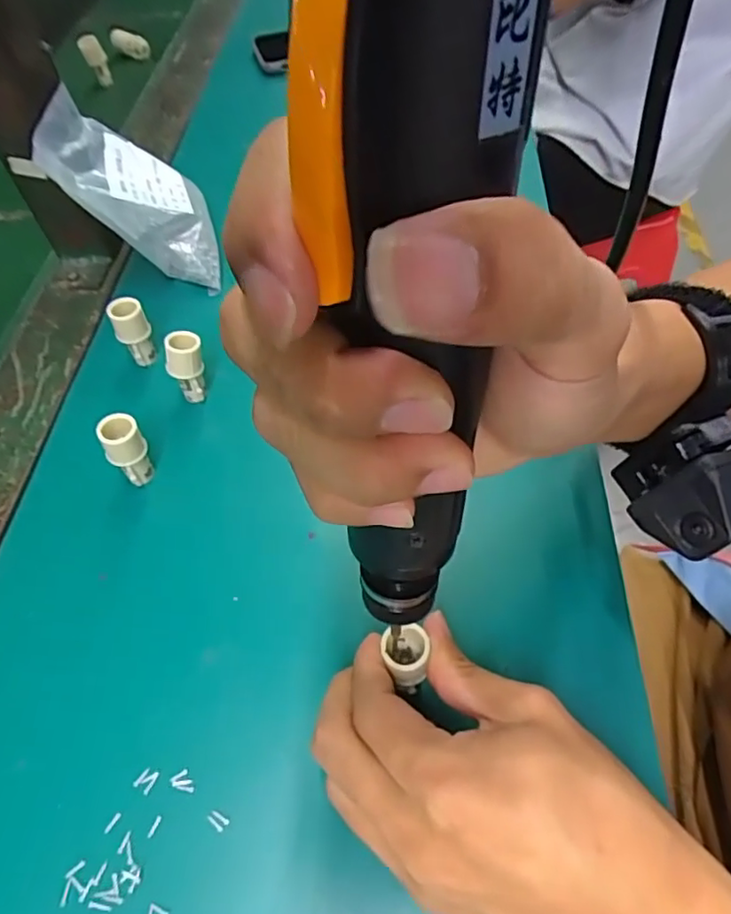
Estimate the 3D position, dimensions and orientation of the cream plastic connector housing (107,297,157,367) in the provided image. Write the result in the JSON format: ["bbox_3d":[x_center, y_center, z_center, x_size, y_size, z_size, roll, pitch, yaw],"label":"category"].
[{"bbox_3d":[-0.138,-0.074,0.363,0.020,0.040,0.016,-24,57,-14],"label":"cream plastic connector housing"}]

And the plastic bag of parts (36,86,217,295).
[{"bbox_3d":[-0.153,-0.172,0.401,0.120,0.041,0.102,18,47,-39],"label":"plastic bag of parts"}]

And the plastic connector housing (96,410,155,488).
[{"bbox_3d":[-0.122,-0.002,0.313,0.019,0.044,0.016,-31,59,-19],"label":"plastic connector housing"}]

